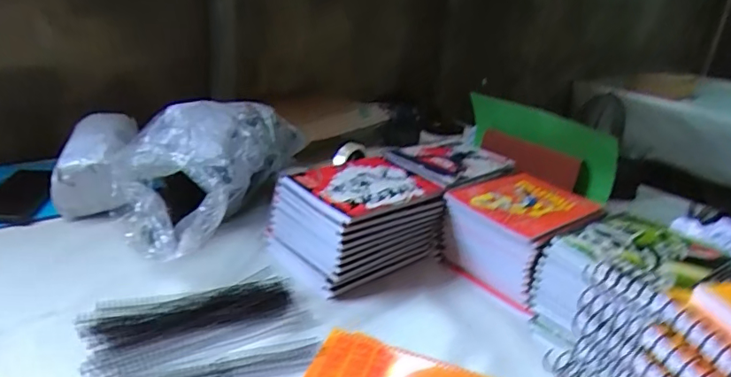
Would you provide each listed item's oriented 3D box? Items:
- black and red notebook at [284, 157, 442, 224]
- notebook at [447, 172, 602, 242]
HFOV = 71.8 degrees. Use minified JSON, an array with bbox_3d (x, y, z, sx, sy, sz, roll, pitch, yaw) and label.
[{"bbox_3d":[0.000,-0.008,0.744,0.196,0.011,0.145,-16,32,-39],"label":"black and red notebook"},{"bbox_3d":[0.238,0.018,0.752,0.193,0.009,0.153,-15,32,-38],"label":"notebook"}]

